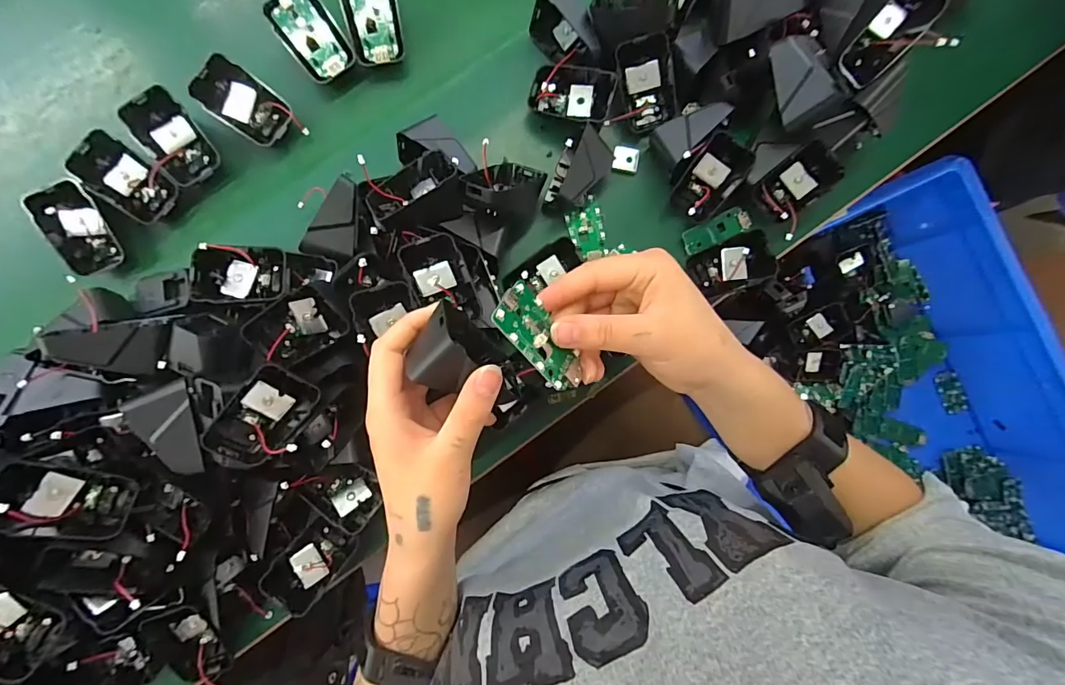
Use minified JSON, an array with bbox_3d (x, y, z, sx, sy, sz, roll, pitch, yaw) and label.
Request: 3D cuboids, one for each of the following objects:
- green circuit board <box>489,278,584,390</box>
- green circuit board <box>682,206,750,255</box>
[{"bbox_3d":[0.005,-0.002,0.246,0.061,0.005,0.031,50,52,-23],"label":"green circuit board"},{"bbox_3d":[0.165,-0.101,0.412,0.064,0.006,0.022,-26,88,-4],"label":"green circuit board"}]

